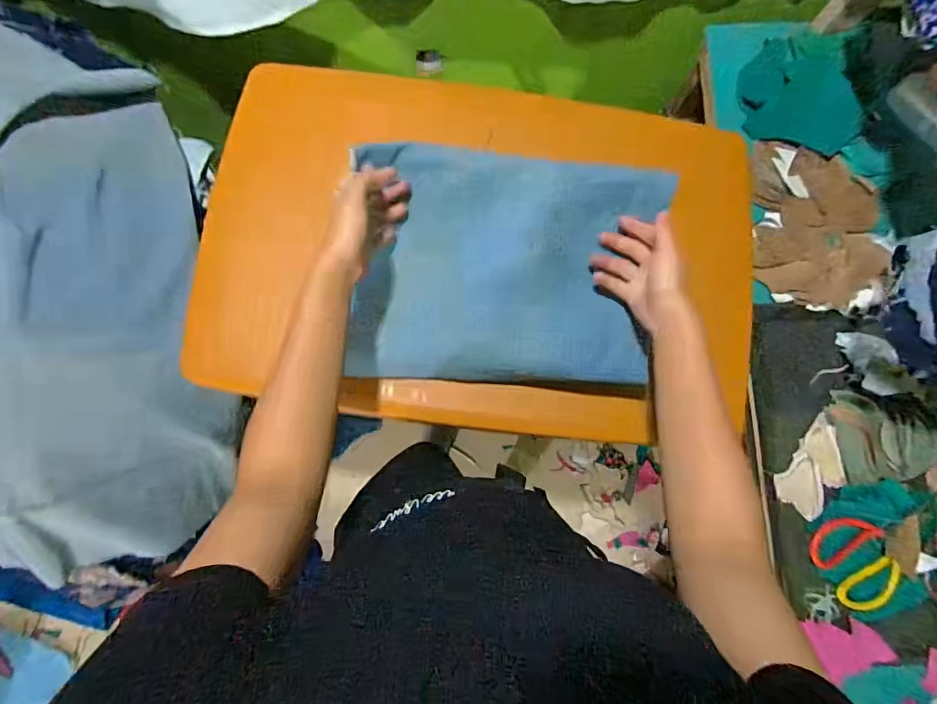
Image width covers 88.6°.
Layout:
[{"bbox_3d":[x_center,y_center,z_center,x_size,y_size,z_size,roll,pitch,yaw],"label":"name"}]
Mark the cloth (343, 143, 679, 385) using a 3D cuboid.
[{"bbox_3d":[0.041,-0.090,0.569,0.333,0.046,0.267,7,101,3],"label":"cloth"}]

